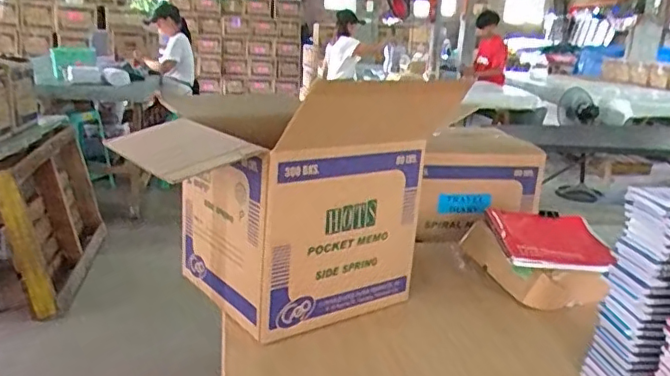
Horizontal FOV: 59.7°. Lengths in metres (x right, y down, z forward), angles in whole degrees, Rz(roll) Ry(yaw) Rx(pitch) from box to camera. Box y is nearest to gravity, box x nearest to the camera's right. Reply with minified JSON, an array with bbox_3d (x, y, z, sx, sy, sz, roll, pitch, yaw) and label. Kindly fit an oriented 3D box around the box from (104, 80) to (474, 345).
[{"bbox_3d":[-0.076,0.008,0.938,0.358,0.372,0.334,-9,20,-44],"label":"box"}]

